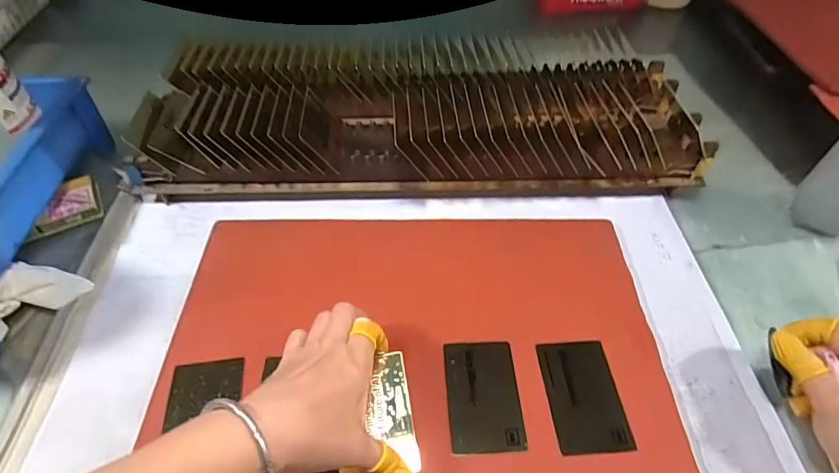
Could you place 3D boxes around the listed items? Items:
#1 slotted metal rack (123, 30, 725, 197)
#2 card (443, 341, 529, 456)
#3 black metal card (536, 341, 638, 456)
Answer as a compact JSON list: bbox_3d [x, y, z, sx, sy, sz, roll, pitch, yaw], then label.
[{"bbox_3d":[-0.002,-0.115,0.498,0.568,0.092,0.154,1,48,0],"label":"slotted metal rack"},{"bbox_3d":[0.047,0.116,0.356,0.052,0.004,0.083,-1,48,-3],"label":"card"},{"bbox_3d":[0.121,0.116,0.357,0.052,0.004,0.082,-2,48,-3],"label":"black metal card"}]

